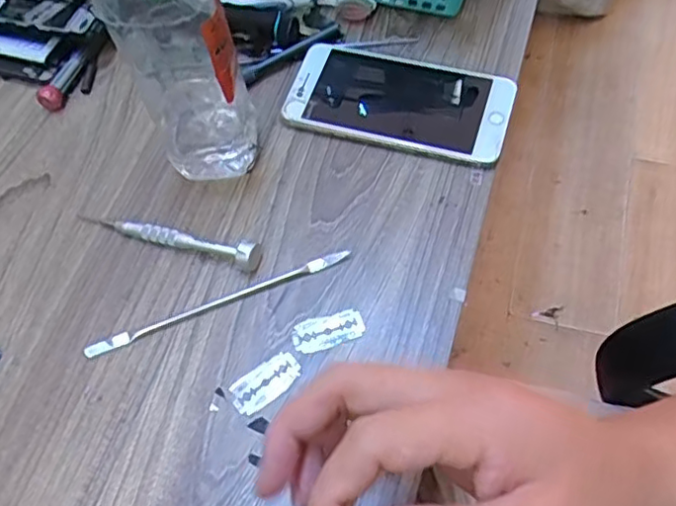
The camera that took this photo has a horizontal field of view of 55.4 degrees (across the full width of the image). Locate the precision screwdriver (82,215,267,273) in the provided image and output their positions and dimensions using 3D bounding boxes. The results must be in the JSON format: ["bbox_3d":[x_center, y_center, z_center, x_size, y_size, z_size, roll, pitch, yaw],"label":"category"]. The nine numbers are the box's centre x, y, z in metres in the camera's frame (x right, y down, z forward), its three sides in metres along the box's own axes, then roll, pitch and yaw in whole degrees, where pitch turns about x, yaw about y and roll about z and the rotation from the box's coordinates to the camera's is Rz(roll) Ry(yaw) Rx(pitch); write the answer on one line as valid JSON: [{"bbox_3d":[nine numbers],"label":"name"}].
[{"bbox_3d":[-0.111,-0.012,0.416,0.127,0.020,0.016,15,63,12],"label":"precision screwdriver"}]

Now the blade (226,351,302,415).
[{"bbox_3d":[-0.042,0.073,0.369,0.042,0.004,0.021,-37,65,-16],"label":"blade"}]

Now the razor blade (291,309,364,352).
[{"bbox_3d":[-0.006,0.046,0.383,0.041,0.004,0.020,-12,61,-3],"label":"razor blade"}]

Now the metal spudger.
[{"bbox_3d":[-0.073,0.030,0.394,0.169,0.005,0.009,-20,61,-8],"label":"metal spudger"}]

